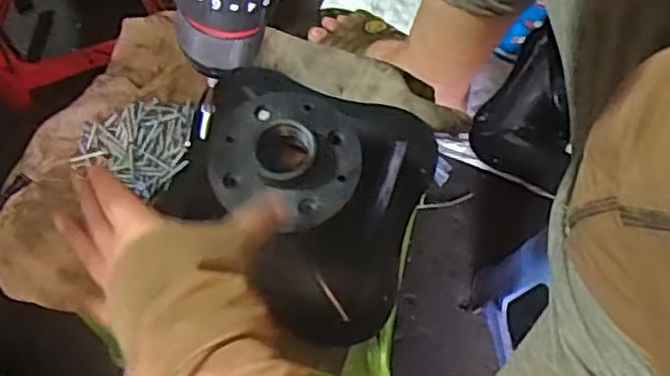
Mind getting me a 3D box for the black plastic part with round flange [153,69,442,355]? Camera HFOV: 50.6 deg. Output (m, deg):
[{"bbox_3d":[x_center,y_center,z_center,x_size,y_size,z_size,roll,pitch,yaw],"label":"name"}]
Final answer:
[{"bbox_3d":[-0.017,-0.004,0.489,0.155,0.103,0.182,22,71,10],"label":"black plastic part with round flange"}]

